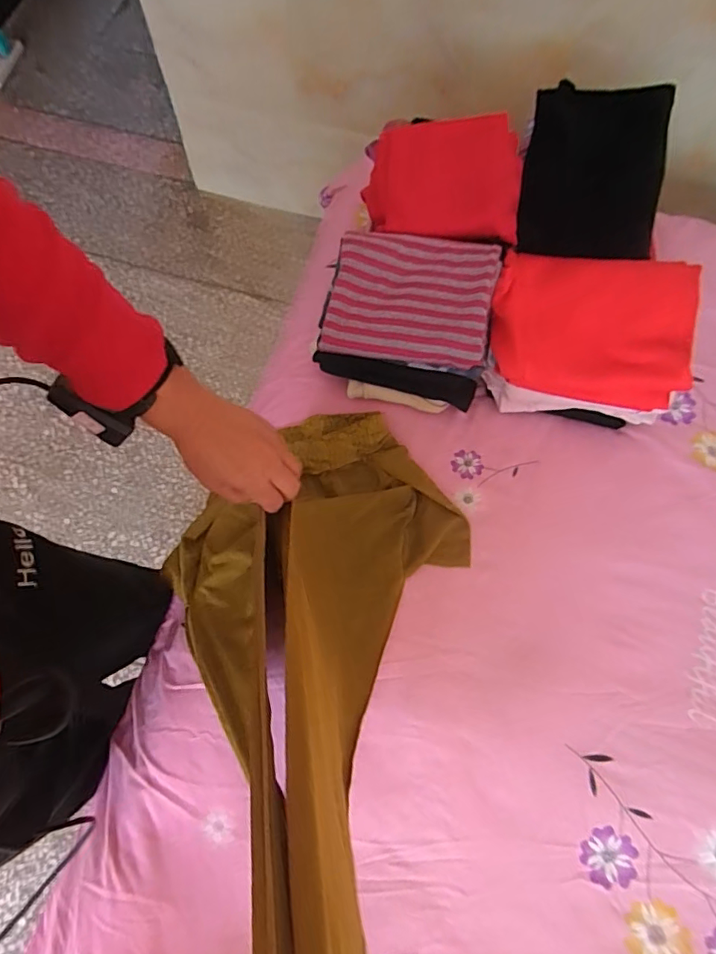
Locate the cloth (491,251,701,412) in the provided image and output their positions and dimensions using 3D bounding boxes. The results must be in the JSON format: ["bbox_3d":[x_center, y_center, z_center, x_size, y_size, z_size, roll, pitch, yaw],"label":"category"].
[{"bbox_3d":[0.301,-0.197,0.677,0.246,0.045,0.190,10,98,13],"label":"cloth"}]

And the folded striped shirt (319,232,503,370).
[{"bbox_3d":[0.069,-0.239,0.696,0.213,0.053,0.176,12,71,2],"label":"folded striped shirt"}]

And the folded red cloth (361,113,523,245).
[{"bbox_3d":[0.119,-0.418,0.732,0.211,0.073,0.188,8,71,1],"label":"folded red cloth"}]

